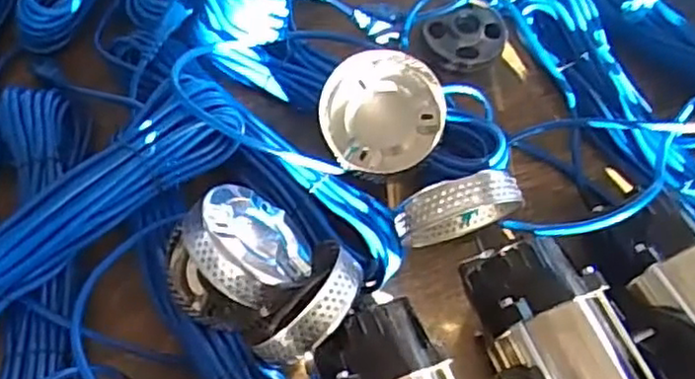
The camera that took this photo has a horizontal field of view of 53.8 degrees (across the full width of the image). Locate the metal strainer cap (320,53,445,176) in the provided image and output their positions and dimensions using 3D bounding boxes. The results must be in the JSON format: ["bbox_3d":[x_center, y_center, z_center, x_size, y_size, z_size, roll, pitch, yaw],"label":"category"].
[{"bbox_3d":[0.033,-0.067,0.612,0.109,0.030,0.109,-1,83,8],"label":"metal strainer cap"}]

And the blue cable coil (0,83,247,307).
[{"bbox_3d":[-0.231,0.028,0.555,0.341,0.055,0.060,-38,70,-19],"label":"blue cable coil"}]

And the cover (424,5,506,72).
[{"bbox_3d":[0.127,-0.158,0.715,0.085,0.017,0.069,-17,65,-10],"label":"cover"}]

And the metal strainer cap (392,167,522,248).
[{"bbox_3d":[0.096,0.021,0.574,0.108,0.112,0.030,-16,64,-10],"label":"metal strainer cap"}]

